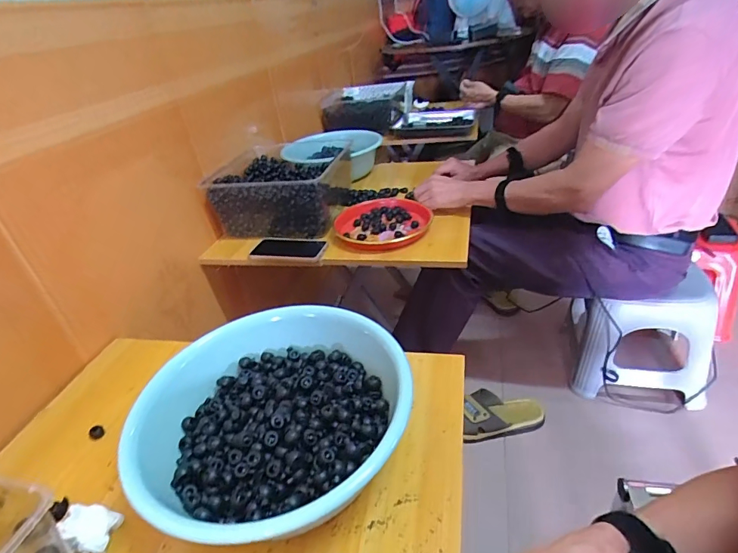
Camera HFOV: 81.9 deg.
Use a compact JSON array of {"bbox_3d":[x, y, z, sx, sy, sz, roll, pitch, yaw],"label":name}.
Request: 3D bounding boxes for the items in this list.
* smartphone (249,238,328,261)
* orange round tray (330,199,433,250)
[{"bbox_3d":[-0.167,-0.063,0.914,0.159,0.008,0.081,3,34,16],"label":"smartphone"},{"bbox_3d":[0.032,-0.120,0.948,0.208,0.017,0.225,-5,33,3],"label":"orange round tray"}]

